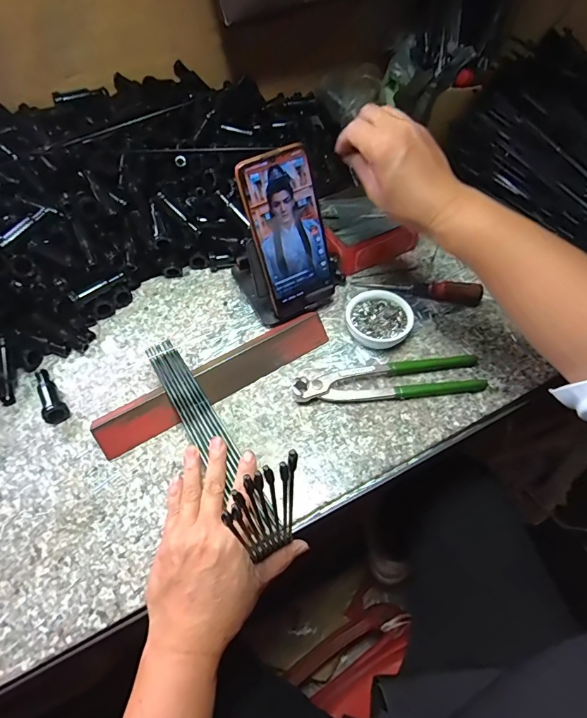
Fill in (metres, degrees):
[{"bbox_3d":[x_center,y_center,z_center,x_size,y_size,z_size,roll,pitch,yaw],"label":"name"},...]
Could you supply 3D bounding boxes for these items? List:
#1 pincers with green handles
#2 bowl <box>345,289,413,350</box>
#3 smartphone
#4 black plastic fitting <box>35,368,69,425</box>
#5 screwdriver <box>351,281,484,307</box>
[{"bbox_3d":[0.099,0.021,0.438,0.196,0.018,0.043,-5,56,-1],"label":"pincers with green handles"},{"bbox_3d":[0.095,-0.041,0.473,0.070,0.028,0.072,4,57,5],"label":"bowl"},{"bbox_3d":[-0.004,-0.126,0.436,0.072,0.166,0.004,-26,35,-13],"label":"smartphone"},{"bbox_3d":[-0.254,0.037,0.431,0.021,0.019,0.064,-33,61,-18],"label":"black plastic fitting"},{"bbox_3d":[0.149,-0.086,0.502,0.146,0.024,0.020,10,57,9],"label":"screwdriver"}]

